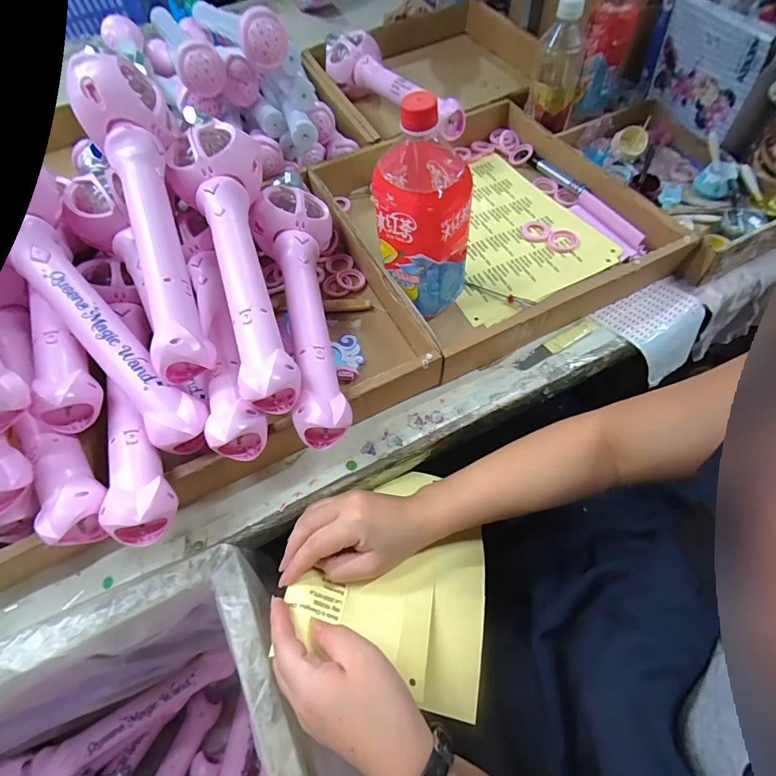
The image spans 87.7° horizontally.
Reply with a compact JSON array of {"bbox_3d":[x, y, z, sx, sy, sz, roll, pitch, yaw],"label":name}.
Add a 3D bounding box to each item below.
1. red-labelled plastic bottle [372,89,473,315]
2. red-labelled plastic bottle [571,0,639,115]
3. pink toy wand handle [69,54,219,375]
[{"bbox_3d":[0.035,-0.177,0.421,0.091,0.217,0.100,-6,61,0],"label":"red-labelled plastic bottle"},{"bbox_3d":[0.317,-0.503,0.583,0.063,0.172,0.073,21,64,14],"label":"red-labelled plastic bottle"},{"bbox_3d":[-0.223,-0.163,0.377,0.079,0.067,0.329,-18,78,-7],"label":"pink toy wand handle"}]

